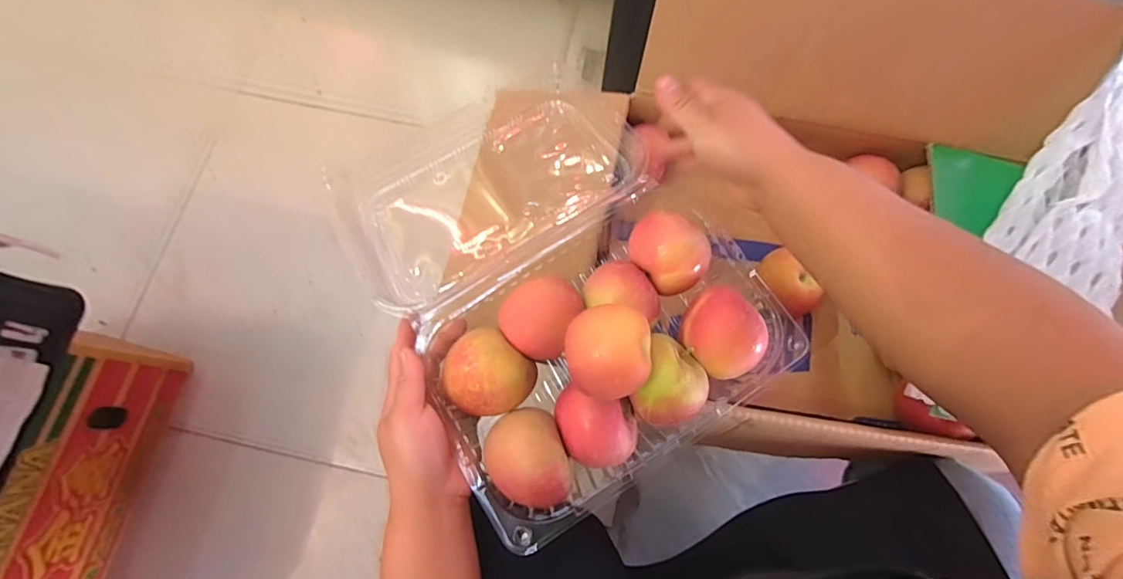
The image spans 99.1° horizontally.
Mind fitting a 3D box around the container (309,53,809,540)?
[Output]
[{"bbox_3d":[-0.009,-0.021,0.394,0.262,0.115,0.348,-30,77,-9],"label":"container"}]

